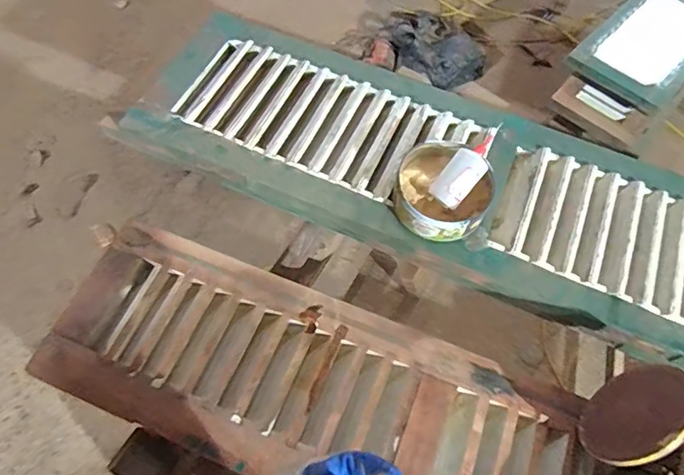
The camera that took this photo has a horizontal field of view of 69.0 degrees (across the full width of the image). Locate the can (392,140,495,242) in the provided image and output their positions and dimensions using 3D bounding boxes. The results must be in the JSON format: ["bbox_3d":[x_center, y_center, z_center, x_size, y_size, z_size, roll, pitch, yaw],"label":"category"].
[{"bbox_3d":[0.145,-0.070,0.764,0.136,0.061,0.148,1,63,-3],"label":"can"}]

